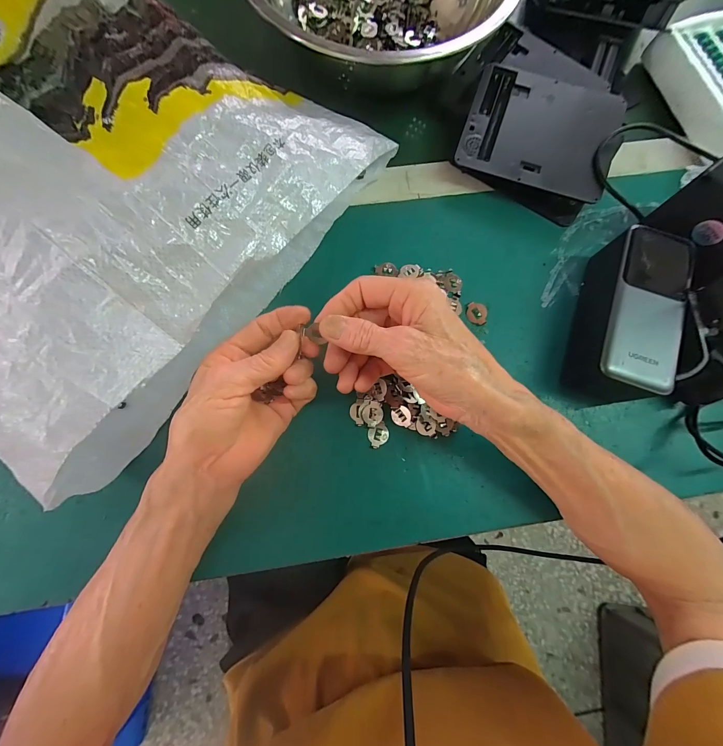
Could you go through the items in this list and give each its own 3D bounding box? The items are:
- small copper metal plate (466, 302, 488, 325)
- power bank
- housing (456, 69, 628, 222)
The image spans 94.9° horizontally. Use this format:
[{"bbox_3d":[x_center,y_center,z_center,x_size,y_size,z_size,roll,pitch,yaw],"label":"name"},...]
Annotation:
[{"bbox_3d":[0.100,-0.051,0.289,0.017,0.009,0.017,0,77,-1],"label":"small copper metal plate"},{"bbox_3d":[0.210,-0.042,0.268,0.057,0.051,0.134,20,77,4],"label":"power bank"},{"bbox_3d":[0.164,-0.217,0.312,0.132,0.032,0.119,19,77,4],"label":"housing"}]

